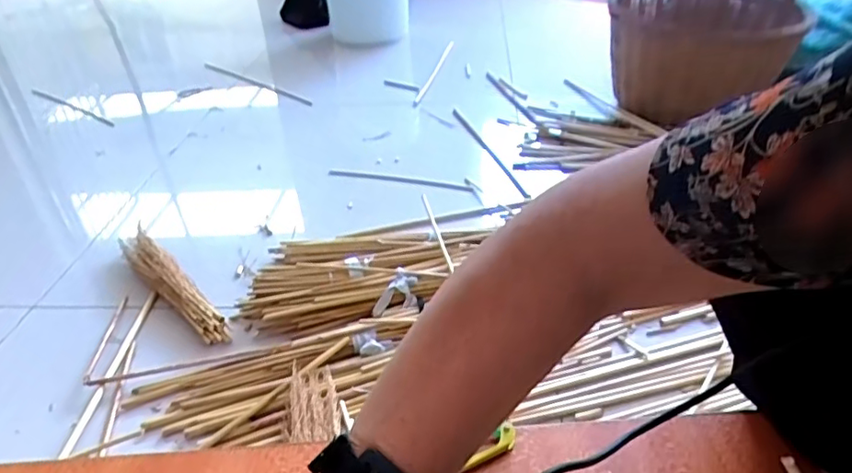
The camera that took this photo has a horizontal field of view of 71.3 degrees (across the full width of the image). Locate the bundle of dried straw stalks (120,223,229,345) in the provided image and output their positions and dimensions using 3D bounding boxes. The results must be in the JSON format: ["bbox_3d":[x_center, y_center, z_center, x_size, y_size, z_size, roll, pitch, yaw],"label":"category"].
[{"bbox_3d":[-0.402,0.069,0.937,0.059,0.045,0.315,-30,43,-34],"label":"bundle of dried straw stalks"}]

